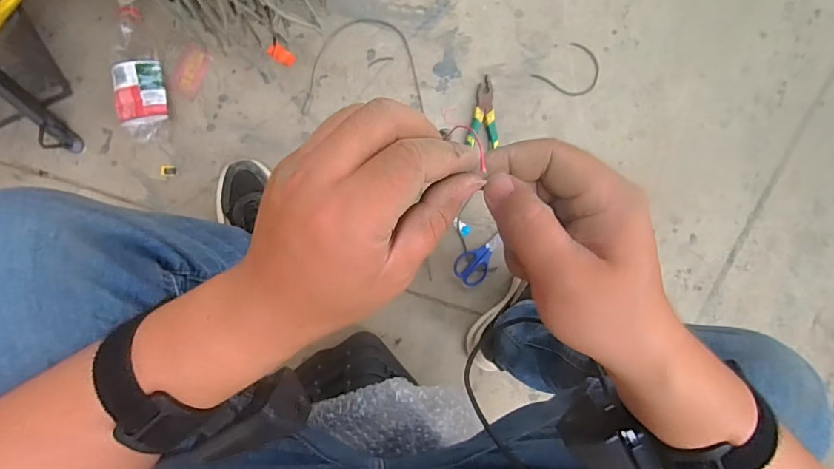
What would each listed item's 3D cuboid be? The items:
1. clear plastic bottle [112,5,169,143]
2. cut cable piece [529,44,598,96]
[{"bbox_3d":[-0.447,-0.256,0.683,0.082,0.043,0.207,-12,93,-8],"label":"clear plastic bottle"},{"bbox_3d":[0.288,-0.300,0.804,0.125,0.007,0.091,-39,99,-9],"label":"cut cable piece"}]

